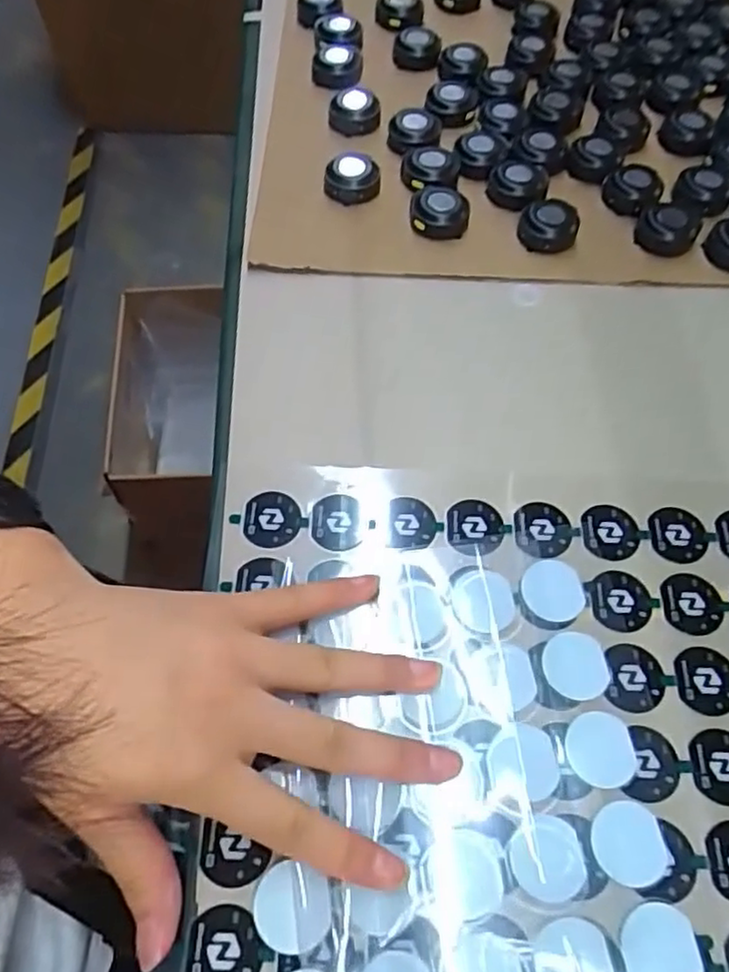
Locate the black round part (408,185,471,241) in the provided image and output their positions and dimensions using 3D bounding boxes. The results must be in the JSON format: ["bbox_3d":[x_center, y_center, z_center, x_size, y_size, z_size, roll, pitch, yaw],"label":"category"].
[{"bbox_3d":[0.039,-0.142,0.347,0.030,0.012,0.027,12,62,5],"label":"black round part"}]

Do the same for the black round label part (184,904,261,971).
[{"bbox_3d":[-0.043,0.141,0.204,0.022,0.004,0.023,0,62,-1],"label":"black round label part"}]

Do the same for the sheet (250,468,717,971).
[{"bbox_3d":[0.035,0.125,0.209,0.136,0.017,0.290,-6,62,-5],"label":"sheet"}]

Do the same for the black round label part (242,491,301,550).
[{"bbox_3d":[-0.038,0.013,0.273,0.022,0.004,0.024,0,63,1],"label":"black round label part"}]

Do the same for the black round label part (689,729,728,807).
[{"bbox_3d":[0.124,0.097,0.233,0.024,0.004,0.024,0,62,-1],"label":"black round label part"}]

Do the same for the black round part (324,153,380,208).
[{"bbox_3d":[-0.007,-0.165,0.362,0.029,0.015,0.029,0,62,-1],"label":"black round part"}]

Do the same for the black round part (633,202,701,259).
[{"bbox_3d":[0.153,-0.130,0.342,0.029,0.013,0.029,0,62,-1],"label":"black round part"}]

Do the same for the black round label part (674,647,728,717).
[{"bbox_3d":[0.125,0.071,0.247,0.023,0.004,0.023,0,62,-1],"label":"black round label part"}]

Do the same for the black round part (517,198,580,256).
[{"bbox_3d":[0.094,-0.133,0.344,0.029,0.014,0.028,0,62,-1],"label":"black round part"}]

